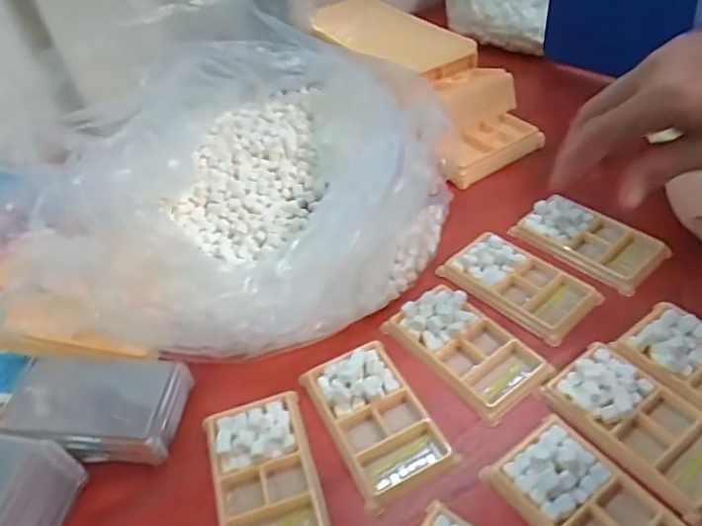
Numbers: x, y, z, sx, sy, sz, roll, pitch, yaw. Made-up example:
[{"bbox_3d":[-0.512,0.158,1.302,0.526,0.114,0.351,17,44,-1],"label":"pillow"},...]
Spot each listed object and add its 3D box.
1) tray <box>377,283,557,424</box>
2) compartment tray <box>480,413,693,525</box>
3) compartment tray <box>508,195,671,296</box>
[{"bbox_3d":[0.101,0.076,0.500,0.076,0.027,0.135,-31,49,-22],"label":"tray"},{"bbox_3d":[0.168,0.167,0.380,0.079,0.019,0.135,-30,48,-21],"label":"compartment tray"},{"bbox_3d":[0.240,-0.028,0.568,0.070,0.017,0.134,-36,50,-26],"label":"compartment tray"}]

